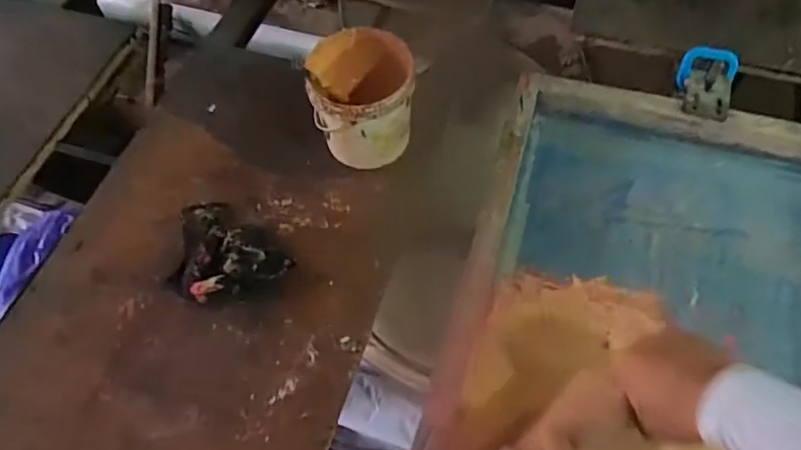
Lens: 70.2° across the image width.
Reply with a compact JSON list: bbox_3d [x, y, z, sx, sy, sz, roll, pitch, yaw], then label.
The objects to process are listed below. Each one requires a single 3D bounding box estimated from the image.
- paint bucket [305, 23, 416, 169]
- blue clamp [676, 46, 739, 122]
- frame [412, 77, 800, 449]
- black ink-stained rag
[{"bbox_3d":[-0.043,-0.147,0.704,0.119,0.126,0.142,-1,59,2],"label":"paint bucket"},{"bbox_3d":[0.397,-0.173,0.753,0.071,0.058,0.128,19,62,14],"label":"blue clamp"},{"bbox_3d":[0.283,0.121,0.590,0.438,0.056,0.618,15,61,12],"label":"frame"},{"bbox_3d":[-0.213,0.033,0.655,0.154,0.031,0.110,32,66,20],"label":"black ink-stained rag"}]

